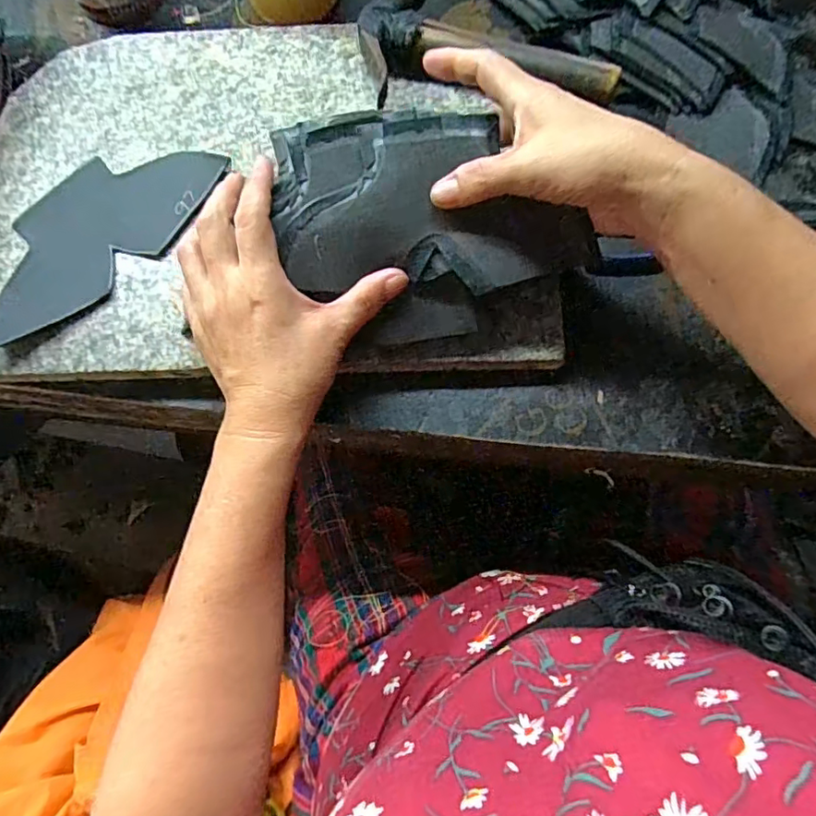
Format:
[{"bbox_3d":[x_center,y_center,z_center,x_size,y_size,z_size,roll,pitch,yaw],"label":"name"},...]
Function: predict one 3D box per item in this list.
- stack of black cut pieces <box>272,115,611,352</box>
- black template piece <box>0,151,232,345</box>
[{"bbox_3d":[0.012,-0.104,0.325,0.168,0.032,0.124,-5,102,3],"label":"stack of black cut pieces"},{"bbox_3d":[-0.215,-0.126,0.382,0.186,0.005,0.093,-41,75,-9],"label":"black template piece"}]

